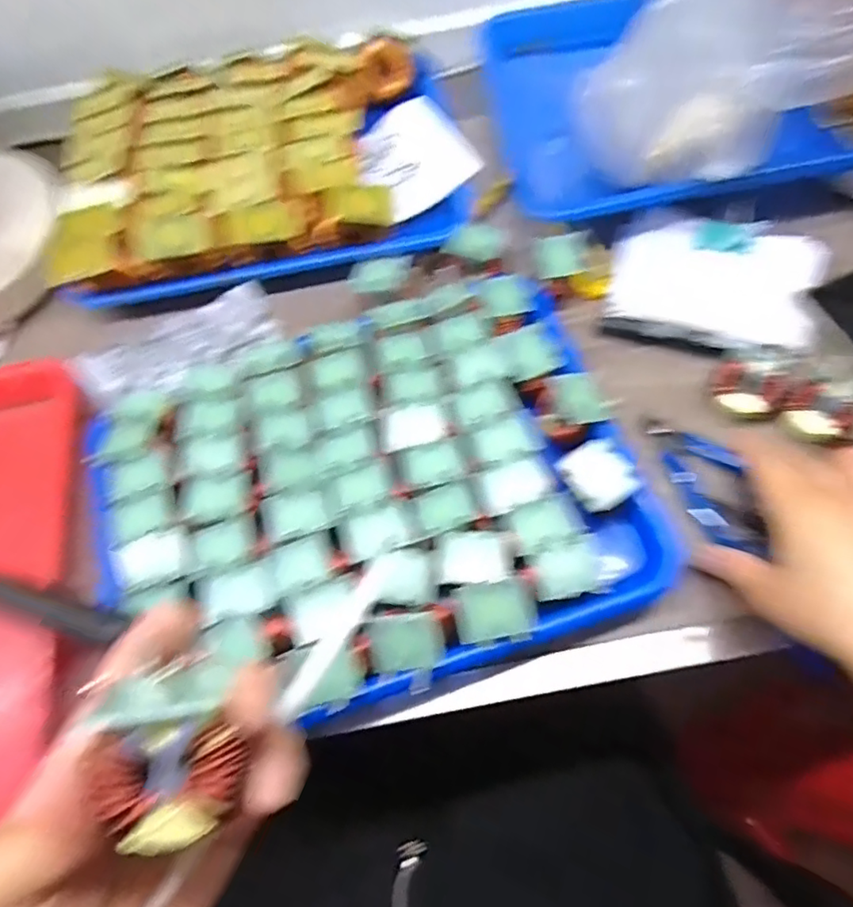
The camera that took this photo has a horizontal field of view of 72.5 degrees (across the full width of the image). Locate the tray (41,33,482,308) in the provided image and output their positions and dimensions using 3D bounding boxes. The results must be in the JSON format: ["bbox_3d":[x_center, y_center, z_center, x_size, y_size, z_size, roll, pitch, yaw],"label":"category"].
[{"bbox_3d":[-0.135,-0.250,0.495,0.342,0.060,0.238,-11,64,0],"label":"tray"}]

